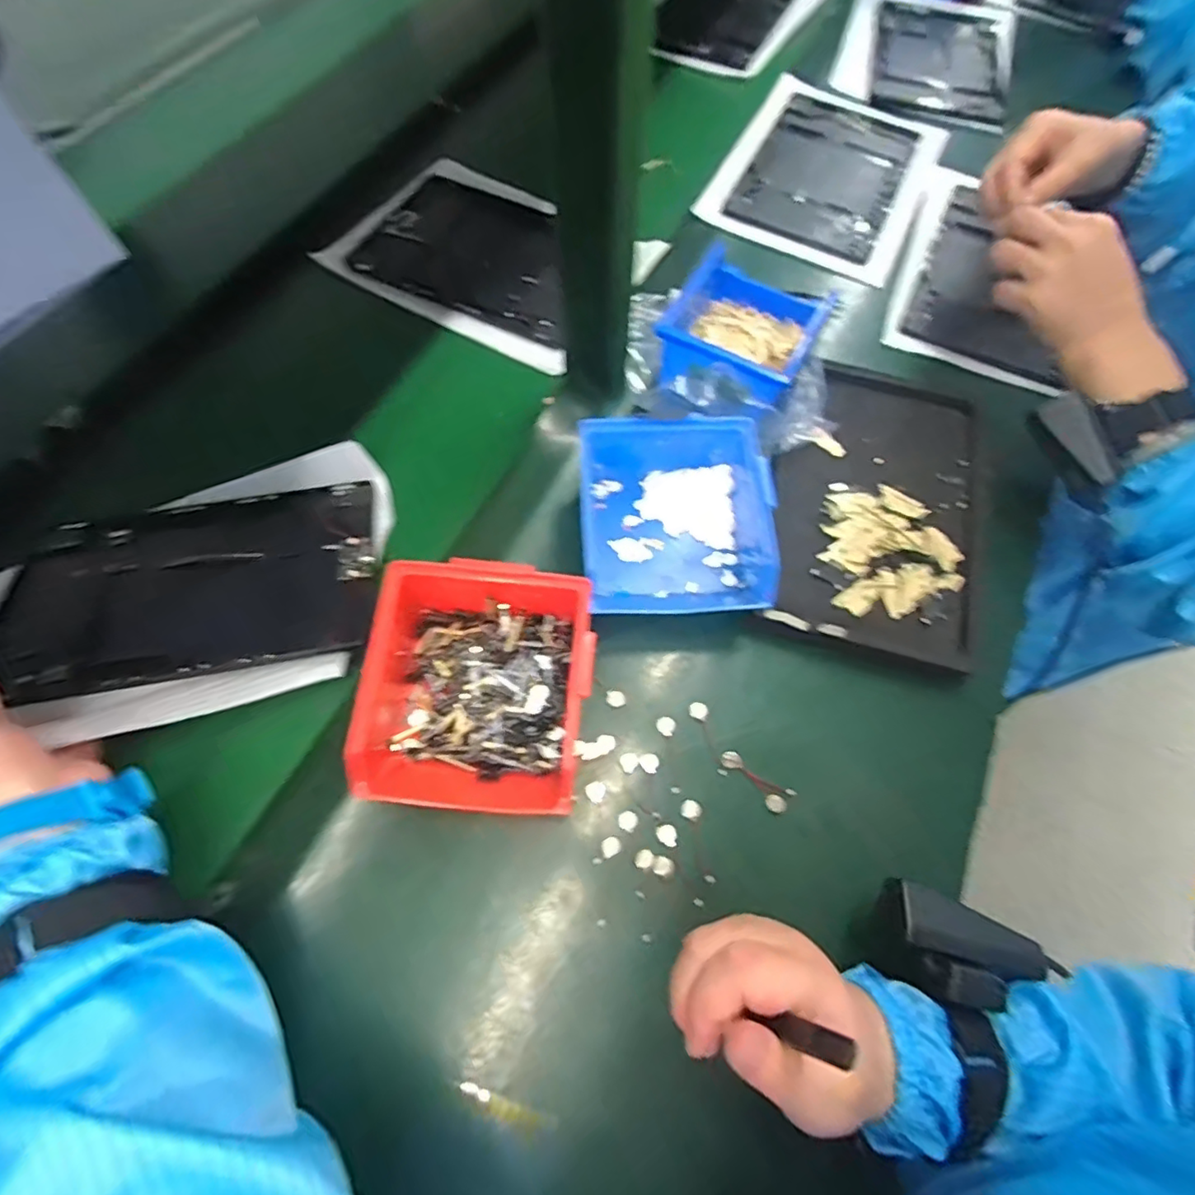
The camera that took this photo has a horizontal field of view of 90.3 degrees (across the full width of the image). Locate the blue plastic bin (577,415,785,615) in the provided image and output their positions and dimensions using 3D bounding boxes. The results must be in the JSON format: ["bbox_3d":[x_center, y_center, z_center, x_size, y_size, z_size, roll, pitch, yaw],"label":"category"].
[{"bbox_3d":[0.053,-0.055,0.415,0.124,0.056,0.136,-2,67,0],"label":"blue plastic bin"}]

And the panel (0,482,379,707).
[{"bbox_3d":[-0.264,-0.011,0.394,0.222,0.010,0.149,-9,53,-10],"label":"panel"}]

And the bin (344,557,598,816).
[{"bbox_3d":[-0.072,0.054,0.359,0.134,0.068,0.139,6,68,3],"label":"bin"}]

